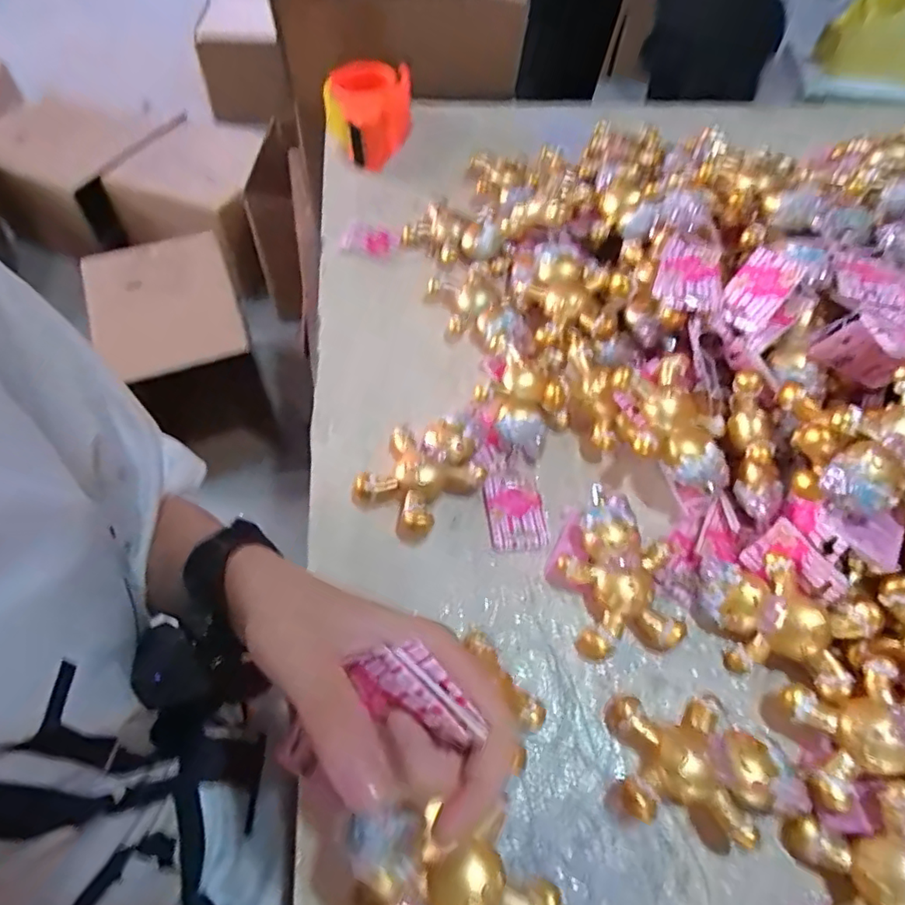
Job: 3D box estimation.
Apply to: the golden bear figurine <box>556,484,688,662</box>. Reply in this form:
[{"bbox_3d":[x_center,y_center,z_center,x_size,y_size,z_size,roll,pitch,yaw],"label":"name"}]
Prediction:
[{"bbox_3d":[0.118,0.084,0.426,0.079,0.037,0.119,-8,59,-10],"label":"golden bear figurine"}]

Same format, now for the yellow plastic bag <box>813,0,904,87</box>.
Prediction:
[{"bbox_3d":[0.696,-0.684,0.946,0.173,0.134,0.057,15,58,5],"label":"yellow plastic bag"}]

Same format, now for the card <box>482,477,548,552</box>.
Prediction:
[{"bbox_3d":[0.050,0.049,0.465,0.045,0.011,0.061,-7,59,-8],"label":"card"}]

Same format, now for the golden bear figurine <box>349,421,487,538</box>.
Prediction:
[{"bbox_3d":[-0.022,0.017,0.471,0.084,0.040,0.101,35,62,16],"label":"golden bear figurine"}]

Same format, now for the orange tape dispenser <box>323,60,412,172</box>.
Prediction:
[{"bbox_3d":[-0.103,-0.407,0.706,0.103,0.053,0.157,-1,58,-5],"label":"orange tape dispenser"}]

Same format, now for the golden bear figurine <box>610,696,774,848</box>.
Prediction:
[{"bbox_3d":[0.147,0.194,0.362,0.088,0.032,0.076,4,58,-2],"label":"golden bear figurine"}]

